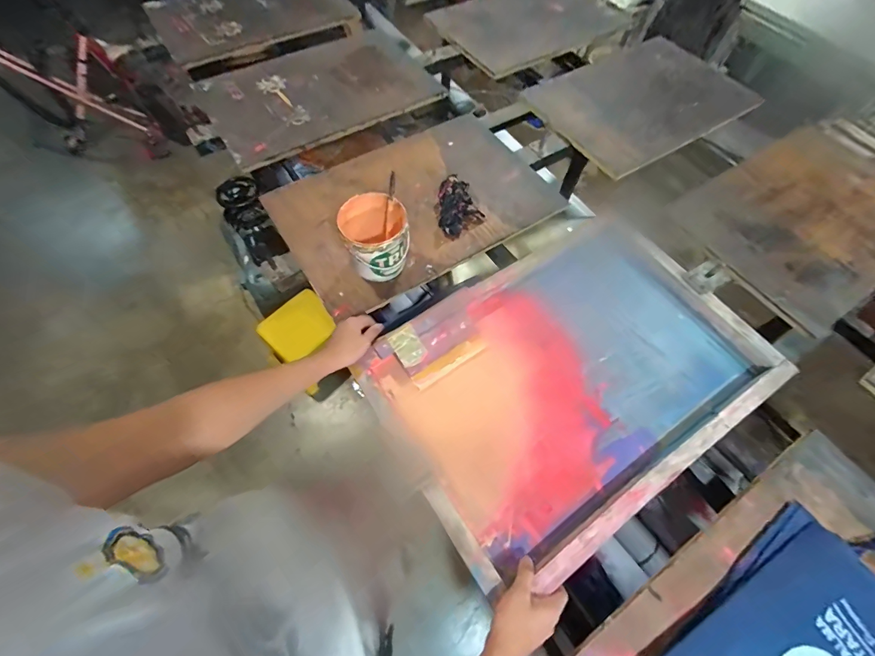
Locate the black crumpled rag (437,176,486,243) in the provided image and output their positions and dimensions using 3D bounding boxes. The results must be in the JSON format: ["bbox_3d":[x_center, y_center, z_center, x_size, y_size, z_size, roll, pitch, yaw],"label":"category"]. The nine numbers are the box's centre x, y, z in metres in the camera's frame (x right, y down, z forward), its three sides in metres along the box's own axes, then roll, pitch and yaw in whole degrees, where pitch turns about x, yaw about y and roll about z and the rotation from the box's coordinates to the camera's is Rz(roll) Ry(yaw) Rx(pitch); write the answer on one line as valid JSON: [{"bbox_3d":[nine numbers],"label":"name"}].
[{"bbox_3d":[0.053,-0.278,0.847,0.103,0.045,0.170,4,63,1],"label":"black crumpled rag"}]

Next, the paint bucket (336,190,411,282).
[{"bbox_3d":[-0.118,-0.166,0.741,0.116,0.128,0.117,1,64,-2],"label":"paint bucket"}]

